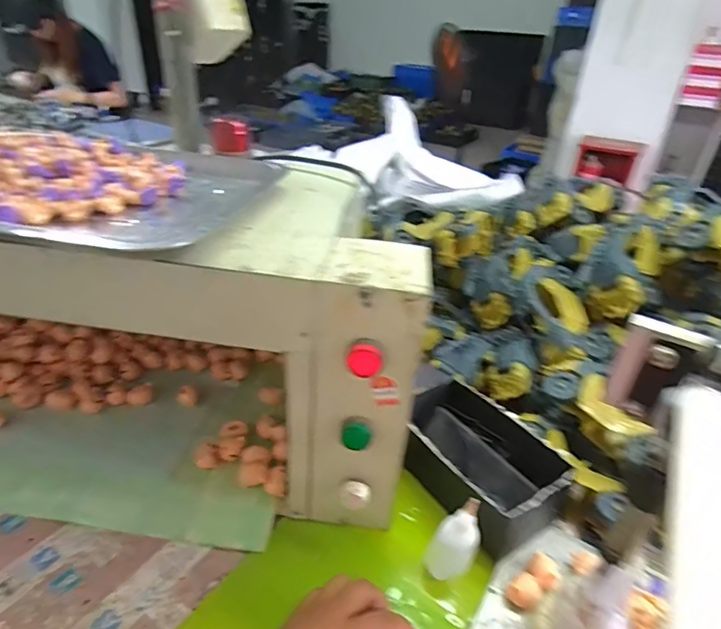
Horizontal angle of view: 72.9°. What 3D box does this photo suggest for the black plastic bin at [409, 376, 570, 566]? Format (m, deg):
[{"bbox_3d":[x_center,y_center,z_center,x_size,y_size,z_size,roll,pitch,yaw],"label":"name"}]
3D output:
[{"bbox_3d":[0.122,0.152,0.545,0.122,0.077,0.199,-21,40,-30],"label":"black plastic bin"}]

